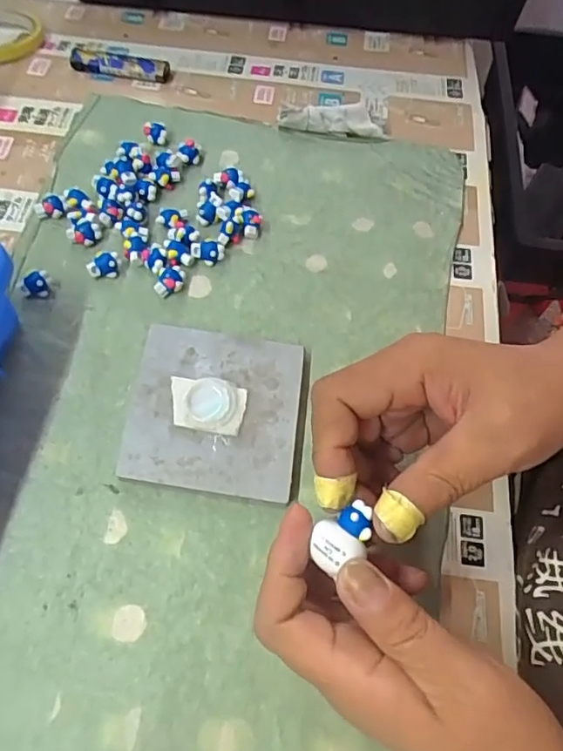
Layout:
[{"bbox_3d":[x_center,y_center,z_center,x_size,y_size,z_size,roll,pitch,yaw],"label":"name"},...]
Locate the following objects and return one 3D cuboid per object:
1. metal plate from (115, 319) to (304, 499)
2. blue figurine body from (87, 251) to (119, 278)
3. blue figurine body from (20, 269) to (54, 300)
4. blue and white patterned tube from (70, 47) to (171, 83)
[{"bbox_3d":[-0.039,0.018,0.322,0.095,0.015,0.099,7,62,0],"label":"metal plate"},{"bbox_3d":[-0.117,-0.073,0.361,0.020,0.013,0.013,-9,63,-9],"label":"blue figurine body"},{"bbox_3d":[-0.158,-0.059,0.352,0.020,0.014,0.013,-1,62,-5],"label":"blue figurine body"},{"bbox_3d":[-0.135,-0.259,0.460,0.081,0.016,0.020,10,62,1],"label":"blue and white patterned tube"}]

